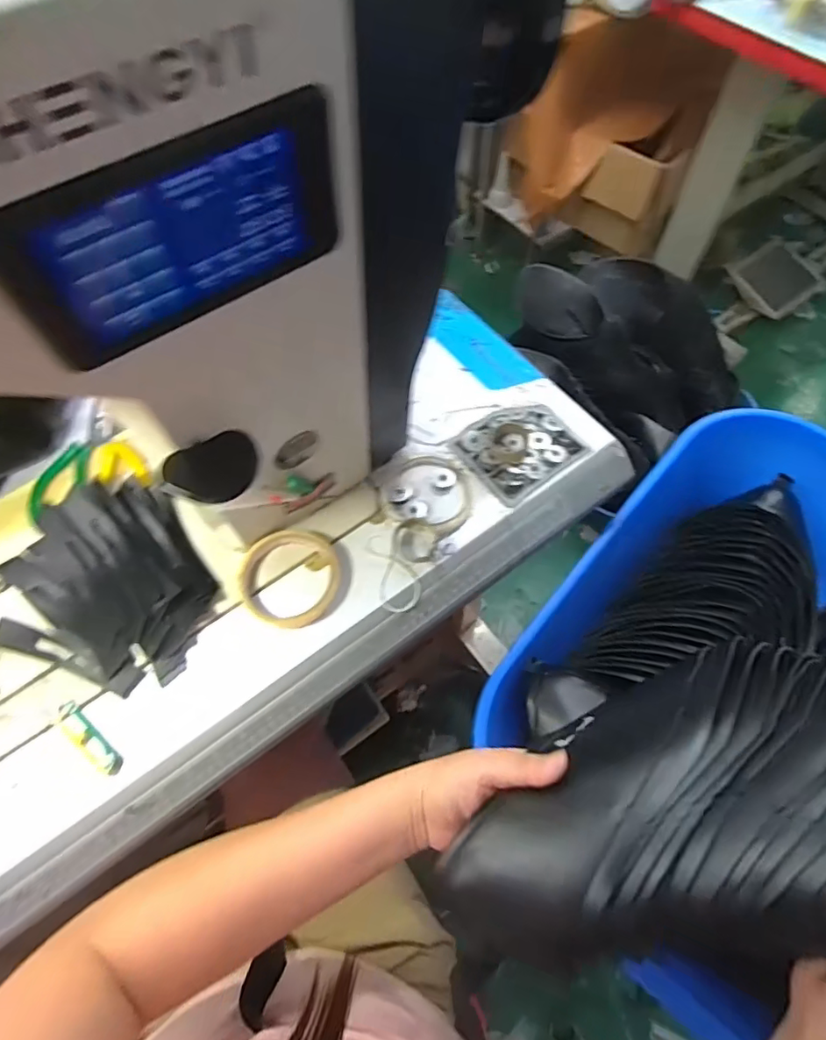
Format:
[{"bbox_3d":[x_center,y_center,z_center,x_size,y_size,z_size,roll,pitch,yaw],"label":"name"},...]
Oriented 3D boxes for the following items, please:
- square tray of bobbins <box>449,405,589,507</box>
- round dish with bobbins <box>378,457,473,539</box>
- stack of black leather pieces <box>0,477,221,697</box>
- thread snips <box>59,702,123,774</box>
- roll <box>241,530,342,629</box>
[{"bbox_3d":[0.110,-0.078,0.582,0.118,0.012,0.101,-33,66,-14],"label":"square tray of bobbins"},{"bbox_3d":[0.017,-0.026,0.559,0.088,0.011,0.078,30,67,16],"label":"round dish with bobbins"},{"bbox_3d":[-0.276,0.049,0.504,0.185,0.054,0.172,18,65,11],"label":"stack of black leather pieces"},{"bbox_3d":[-0.271,0.183,0.467,0.075,0.011,0.020,39,70,19],"label":"thread snips"},{"bbox_3d":[-0.112,0.051,0.515,0.090,0.015,0.092,-1,62,2],"label":"roll"}]

